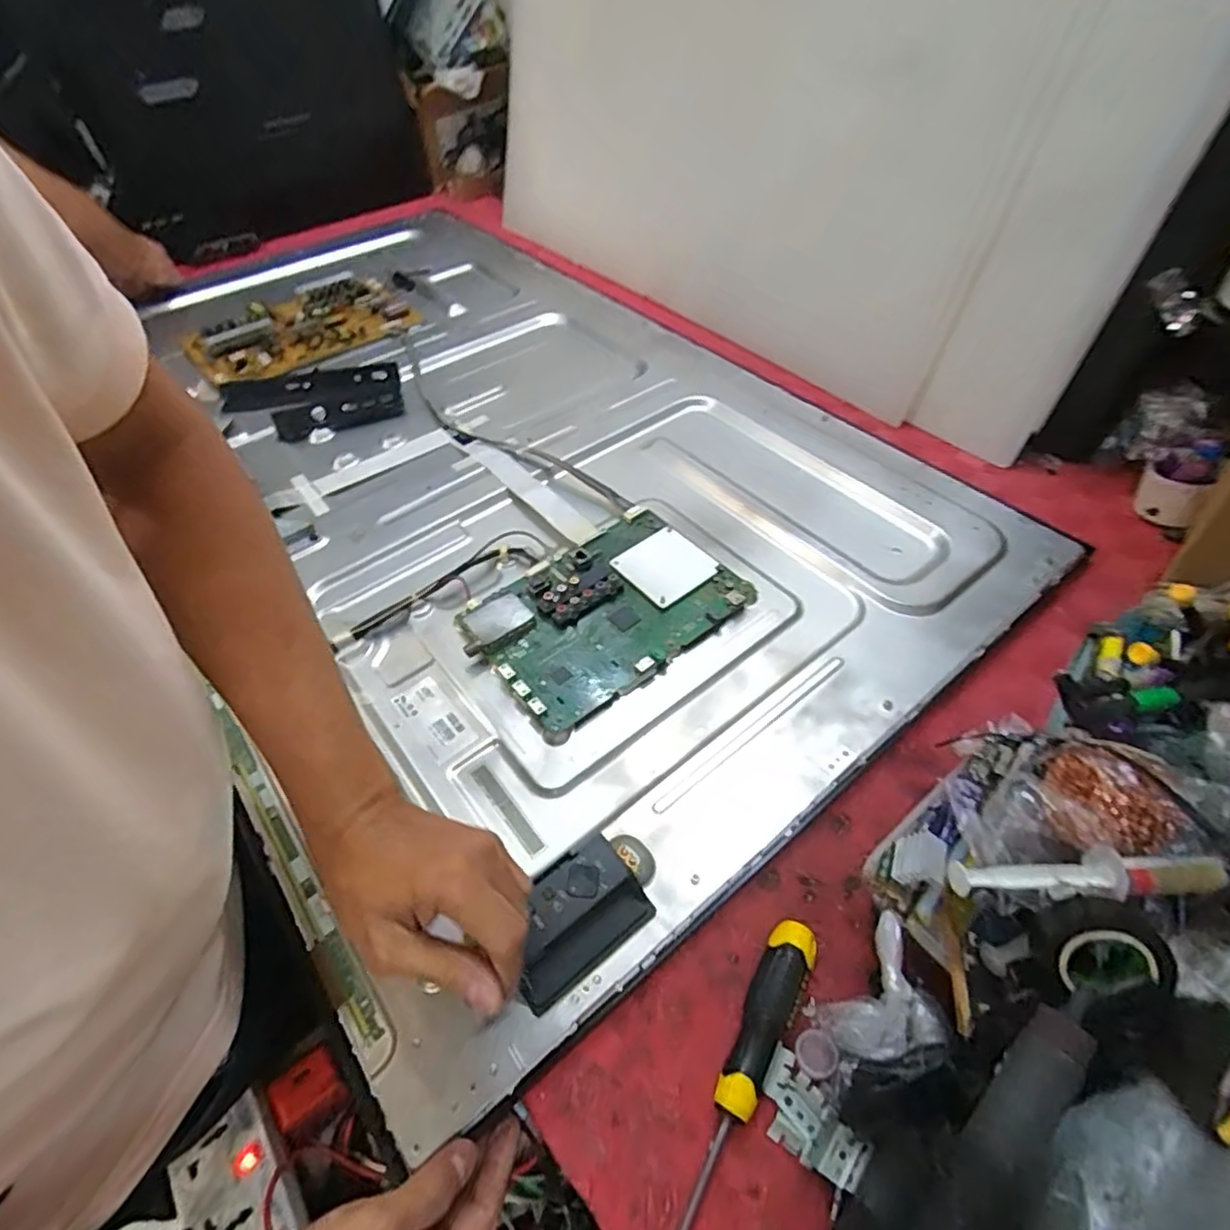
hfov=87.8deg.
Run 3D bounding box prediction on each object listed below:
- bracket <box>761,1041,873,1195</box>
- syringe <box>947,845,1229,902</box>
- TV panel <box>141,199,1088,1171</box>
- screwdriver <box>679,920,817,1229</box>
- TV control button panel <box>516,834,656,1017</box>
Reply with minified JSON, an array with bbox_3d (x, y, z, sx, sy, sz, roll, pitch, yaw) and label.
[{"bbox_3d":[0.108,0.268,0.340,0.053,0.009,0.044,6,48,35],"label":"bracket"},{"bbox_3d":[0.245,0.131,0.324,0.145,0.014,0.025,-4,50,0],"label":"syringe"},{"bbox_3d":[-0.172,-0.206,0.719,0.671,0.035,1.084,-33,58,-21],"label":"TV panel"},{"bbox_3d":[0.047,0.279,0.330,0.026,0.023,0.251,25,58,21],"label":"screwdriver"},{"bbox_3d":[-0.027,0.188,0.393,0.090,0.024,0.059,-34,58,-21],"label":"TV control button panel"}]

